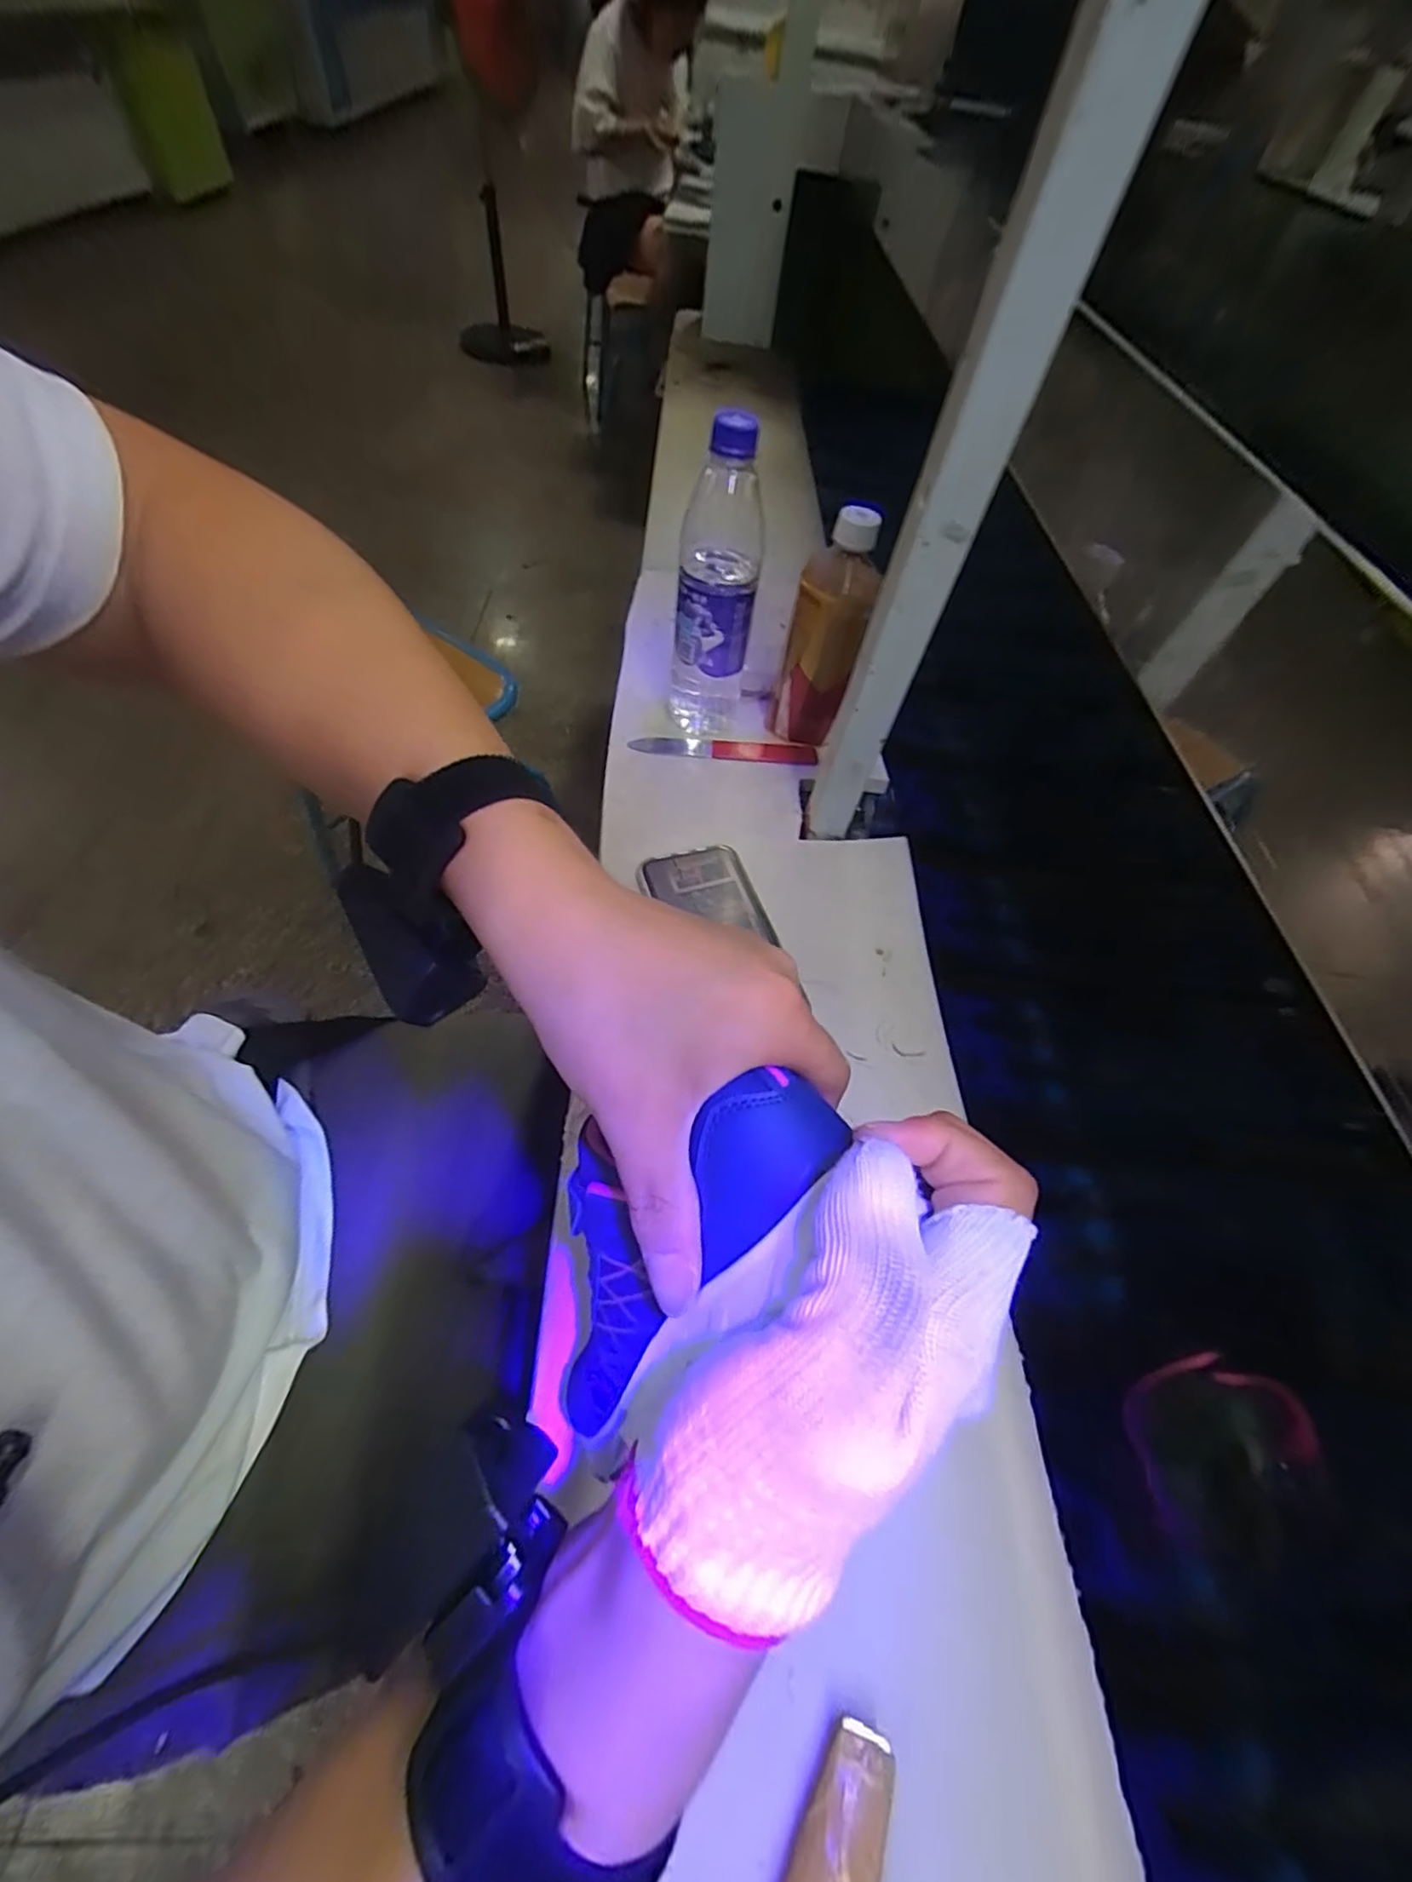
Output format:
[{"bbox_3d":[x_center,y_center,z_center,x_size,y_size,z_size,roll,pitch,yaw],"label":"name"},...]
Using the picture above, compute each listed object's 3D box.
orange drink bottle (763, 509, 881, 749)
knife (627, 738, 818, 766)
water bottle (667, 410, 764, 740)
[{"bbox_3d":[0.098,-0.250,0.534,0.061,0.179,0.056,21,57,6],"label":"orange drink bottle"},{"bbox_3d":[0.017,-0.174,0.580,0.168,0.007,0.024,4,57,-5],"label":"knife"},{"bbox_3d":[0.008,-0.272,0.509,0.064,0.227,0.059,3,57,-6],"label":"water bottle"}]

